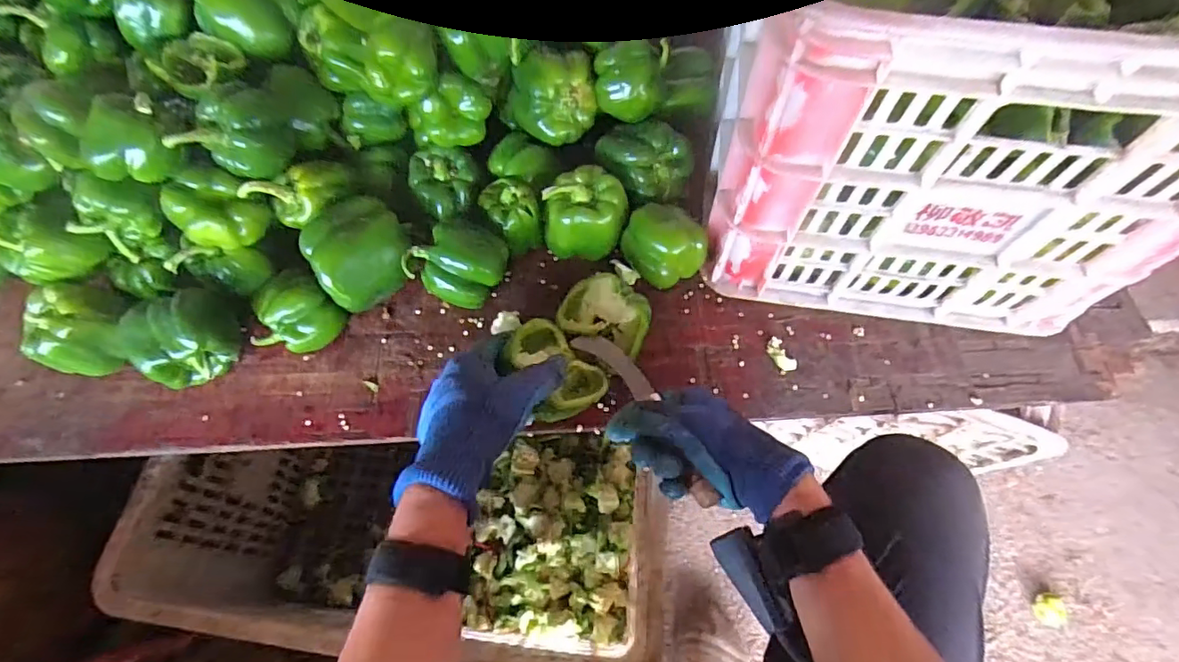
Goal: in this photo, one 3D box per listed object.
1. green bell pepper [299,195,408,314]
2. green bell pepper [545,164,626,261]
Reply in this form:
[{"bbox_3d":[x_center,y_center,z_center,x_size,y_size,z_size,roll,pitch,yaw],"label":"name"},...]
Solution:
[{"bbox_3d":[-0.214,-0.069,0.524,0.081,0.087,0.087,0,62,0],"label":"green bell pepper"},{"bbox_3d":[-0.005,-0.112,0.523,0.077,0.068,0.069,8,63,4],"label":"green bell pepper"}]

